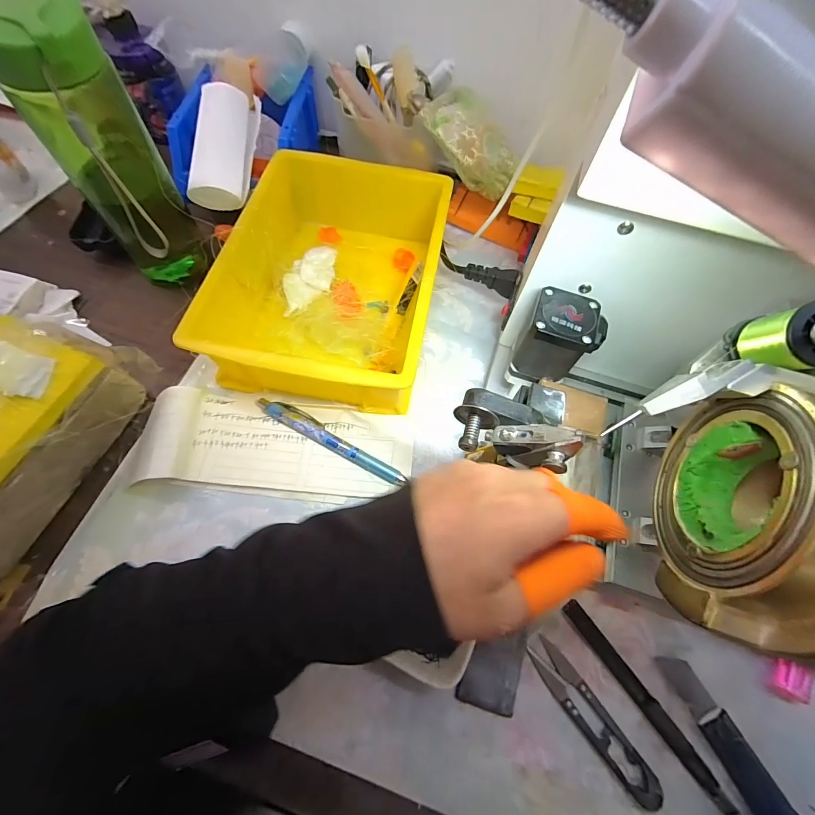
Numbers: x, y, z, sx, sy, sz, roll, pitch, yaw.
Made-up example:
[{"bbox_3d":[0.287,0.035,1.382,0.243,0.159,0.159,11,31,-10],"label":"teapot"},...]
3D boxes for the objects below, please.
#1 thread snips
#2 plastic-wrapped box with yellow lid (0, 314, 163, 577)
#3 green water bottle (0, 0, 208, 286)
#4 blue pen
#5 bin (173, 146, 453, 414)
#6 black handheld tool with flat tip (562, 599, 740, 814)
[{"bbox_3d":[0.119,0.201,0.244,0.020,0.009,0.099,-33,71,-17],"label":"thread snips"},{"bbox_3d":[-0.265,0.027,0.255,0.071,0.097,0.183,20,66,6],"label":"plastic-wrapped box with yellow lid"},{"bbox_3d":[-0.225,-0.183,0.302,0.065,0.205,0.057,-39,73,-18],"label":"green water bottle"},{"bbox_3d":[-0.064,0.026,0.312,0.142,0.010,0.016,27,67,10],"label":"blue pen"},{"bbox_3d":[-0.064,-0.117,0.348,0.176,0.075,0.245,10,65,2],"label":"bin"},{"bbox_3d":[0.158,0.193,0.250,0.014,0.005,0.137,-32,70,-16],"label":"black handheld tool with flat tip"}]

